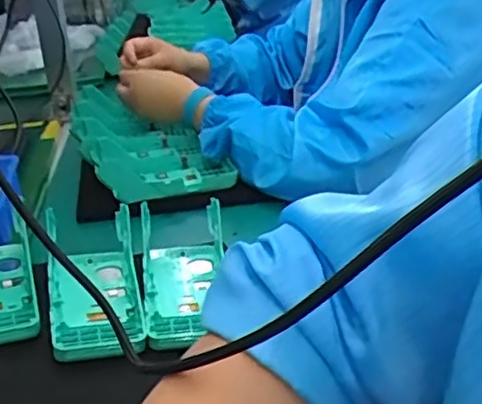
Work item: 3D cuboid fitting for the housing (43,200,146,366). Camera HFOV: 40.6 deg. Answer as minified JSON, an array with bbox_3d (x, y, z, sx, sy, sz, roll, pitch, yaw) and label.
[{"bbox_3d":[-0.131,0.066,0.571,0.079,0.045,0.167,-8,27,-11],"label":"housing"}]

